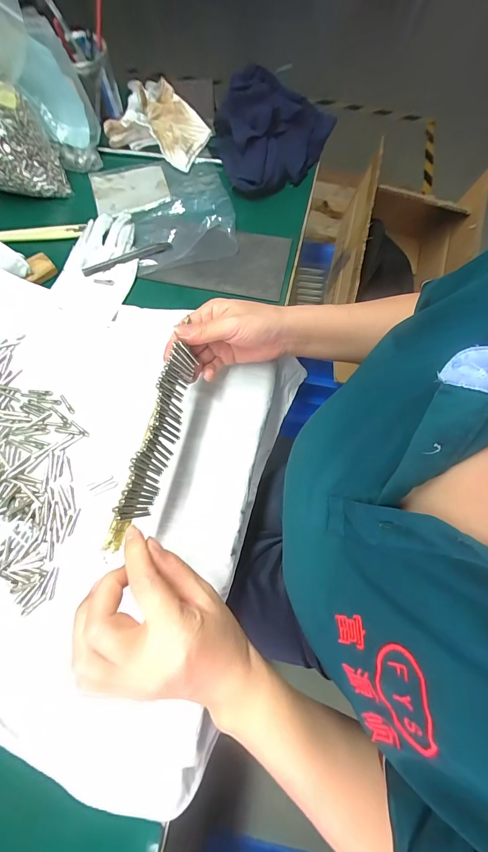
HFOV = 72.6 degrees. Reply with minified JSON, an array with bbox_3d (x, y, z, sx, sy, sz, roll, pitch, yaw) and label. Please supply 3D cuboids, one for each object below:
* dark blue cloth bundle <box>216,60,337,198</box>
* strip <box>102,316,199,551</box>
[{"bbox_3d":[0.052,-0.444,0.498,0.186,0.077,0.171,-3,70,-3],"label":"dark blue cloth bundle"},{"bbox_3d":[-0.075,0.011,0.283,0.010,0.033,0.179,-6,63,42],"label":"strip"}]

